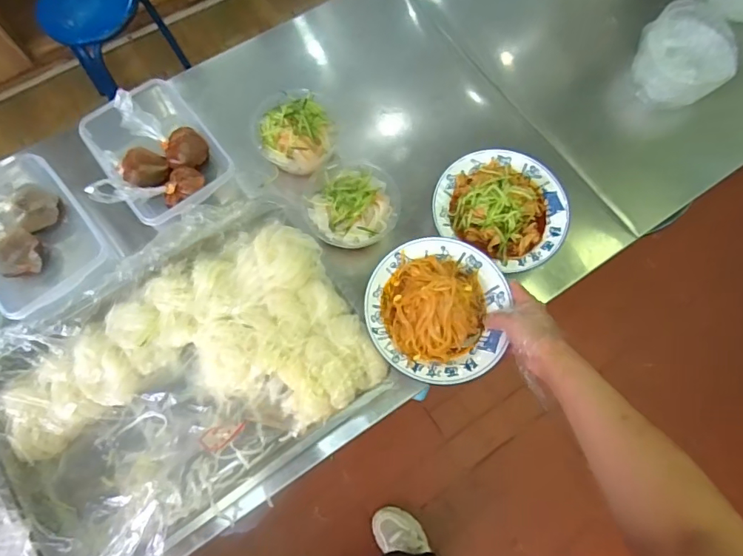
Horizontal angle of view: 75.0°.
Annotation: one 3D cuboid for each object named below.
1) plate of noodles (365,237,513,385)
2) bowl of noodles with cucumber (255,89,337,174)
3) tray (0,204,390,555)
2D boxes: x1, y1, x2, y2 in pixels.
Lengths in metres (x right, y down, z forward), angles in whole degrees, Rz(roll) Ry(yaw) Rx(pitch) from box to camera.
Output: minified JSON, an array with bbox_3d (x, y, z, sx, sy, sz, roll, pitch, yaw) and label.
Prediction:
[{"bbox_3d":[0.087,0.038,0.645,0.181,0.041,0.190,0,71,-1],"label":"plate of noodles"},{"bbox_3d":[-0.117,-0.235,0.767,0.120,0.050,0.127,0,71,-1],"label":"bowl of noodles with cucumber"},{"bbox_3d":[-0.240,0.141,0.649,0.481,0.080,0.358,-30,74,-11],"label":"tray"}]

